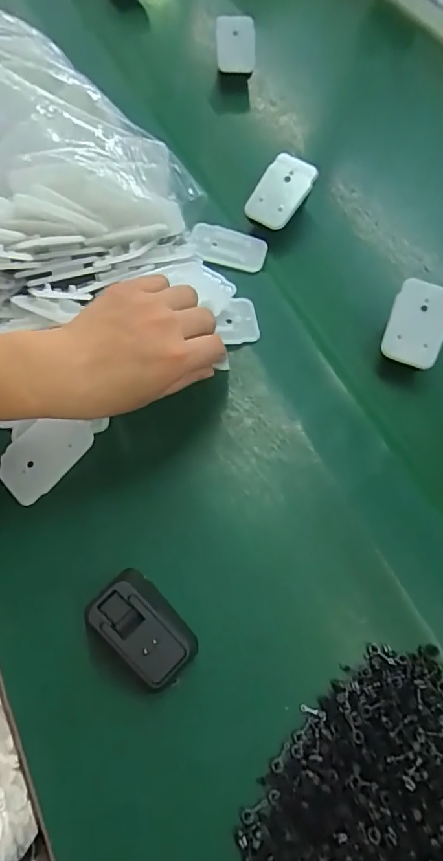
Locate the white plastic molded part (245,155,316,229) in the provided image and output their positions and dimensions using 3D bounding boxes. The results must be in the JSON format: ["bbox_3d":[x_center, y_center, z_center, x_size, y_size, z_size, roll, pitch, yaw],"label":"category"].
[{"bbox_3d":[0.052,-0.212,0.422,0.044,0.010,0.062,30,102,0],"label":"white plastic molded part"}]

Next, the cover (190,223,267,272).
[{"bbox_3d":[0.006,-0.163,0.420,0.067,0.012,0.040,8,67,1],"label":"cover"}]

